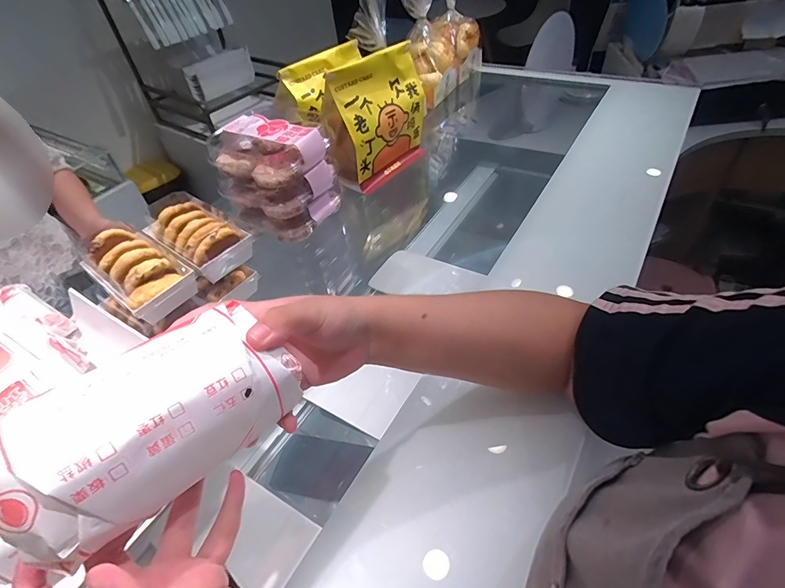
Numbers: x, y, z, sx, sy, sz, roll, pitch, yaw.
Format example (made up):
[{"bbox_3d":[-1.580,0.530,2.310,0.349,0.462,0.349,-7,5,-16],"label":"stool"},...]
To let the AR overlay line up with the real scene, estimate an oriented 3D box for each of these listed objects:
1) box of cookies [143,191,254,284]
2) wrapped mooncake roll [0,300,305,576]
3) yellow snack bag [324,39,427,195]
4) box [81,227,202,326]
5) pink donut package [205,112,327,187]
[{"bbox_3d":[-0.242,-0.074,0.517,0.123,0.053,0.077,27,55,29],"label":"box of cookies"},{"bbox_3d":[-0.125,0.067,0.227,0.062,0.071,0.139,27,55,29],"label":"wrapped mooncake roll"},{"bbox_3d":[-0.028,-0.305,0.721,0.089,0.197,0.167,31,57,32],"label":"yellow snack bag"},{"bbox_3d":[-0.290,-0.029,0.470,0.124,0.045,0.076,26,55,29],"label":"box"},{"bbox_3d":[-0.188,-0.215,0.605,0.171,0.054,0.125,18,51,23],"label":"pink donut package"}]

